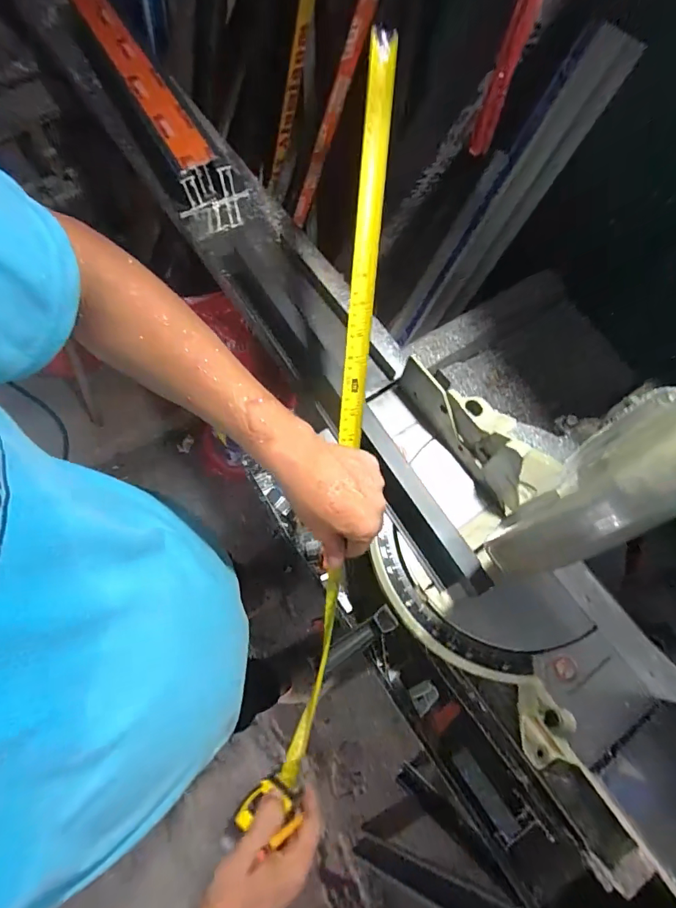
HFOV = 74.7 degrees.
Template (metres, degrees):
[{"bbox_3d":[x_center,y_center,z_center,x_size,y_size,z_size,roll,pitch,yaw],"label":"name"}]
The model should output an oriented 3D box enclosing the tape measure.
[{"bbox_3d":[-0.013,0.005,0.418,0.062,0.076,0.719,8,96,1],"label":"tape measure"}]

